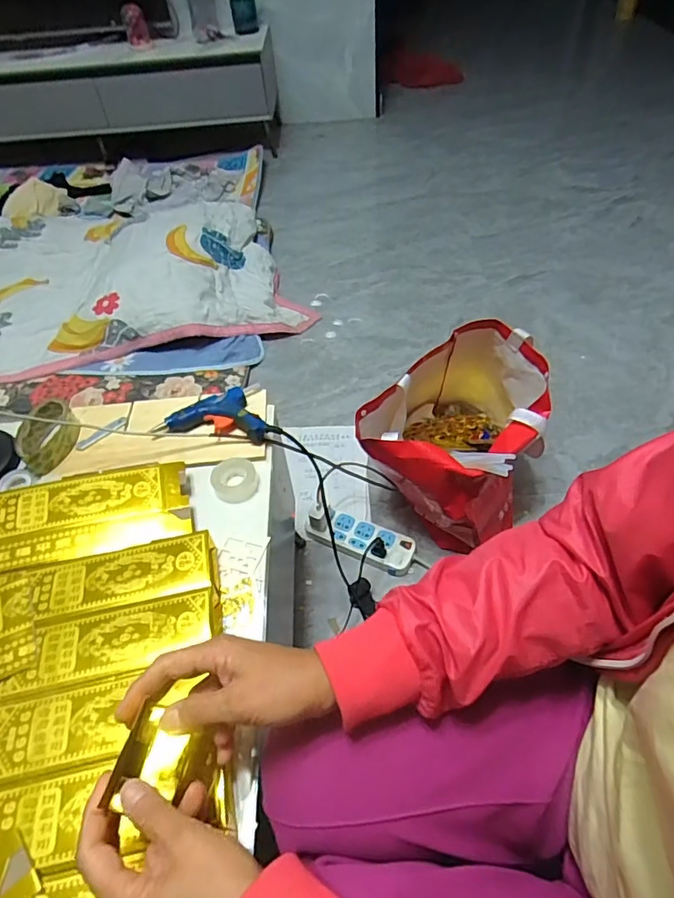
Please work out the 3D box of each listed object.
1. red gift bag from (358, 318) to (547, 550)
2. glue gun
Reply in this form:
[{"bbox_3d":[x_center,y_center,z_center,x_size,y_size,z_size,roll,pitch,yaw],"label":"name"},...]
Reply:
[{"bbox_3d":[0.215,-0.016,0.929,0.260,0.289,0.318,27,57,24],"label":"red gift bag"},{"bbox_3d":[-0.147,-0.046,0.677,0.157,0.028,0.081,7,51,10],"label":"glue gun"}]

